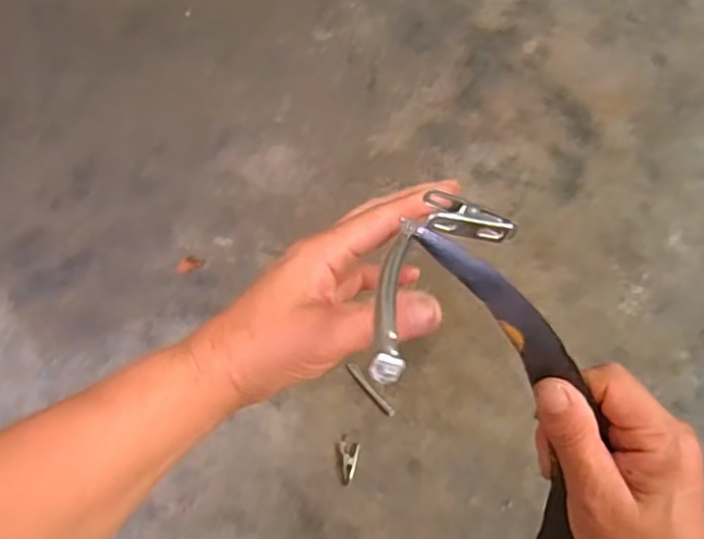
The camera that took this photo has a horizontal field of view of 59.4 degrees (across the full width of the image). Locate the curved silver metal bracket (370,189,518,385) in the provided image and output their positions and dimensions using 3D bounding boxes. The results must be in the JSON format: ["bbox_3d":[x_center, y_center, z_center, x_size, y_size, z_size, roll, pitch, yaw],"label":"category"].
[{"bbox_3d":[0.034,0.004,0.254,0.047,0.015,0.114,20,42,11],"label":"curved silver metal bracket"}]

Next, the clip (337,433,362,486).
[{"bbox_3d":[-0.006,0.207,0.672,0.025,0.012,0.050,12,65,8],"label":"clip"}]

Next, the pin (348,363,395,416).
[{"bbox_3d":[0.021,0.138,0.709,0.011,0.004,0.076,-37,69,-15],"label":"pin"}]

